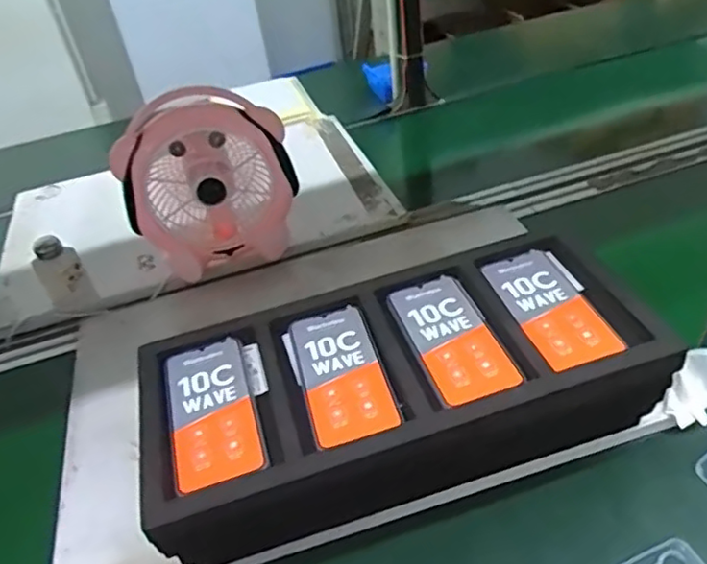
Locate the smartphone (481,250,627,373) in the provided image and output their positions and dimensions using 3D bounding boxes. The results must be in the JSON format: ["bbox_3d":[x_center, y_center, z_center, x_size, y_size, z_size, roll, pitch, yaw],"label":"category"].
[{"bbox_3d":[0.199,0.025,0.640,0.078,0.009,0.172,-13,38,-7],"label":"smartphone"}]

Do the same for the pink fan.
[{"bbox_3d":[-0.209,-0.135,0.944,0.248,0.268,0.077,-19,40,-11],"label":"pink fan"}]

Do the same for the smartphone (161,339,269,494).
[{"bbox_3d":[-0.133,0.119,0.590,0.076,0.015,0.166,-17,39,-8],"label":"smartphone"}]

